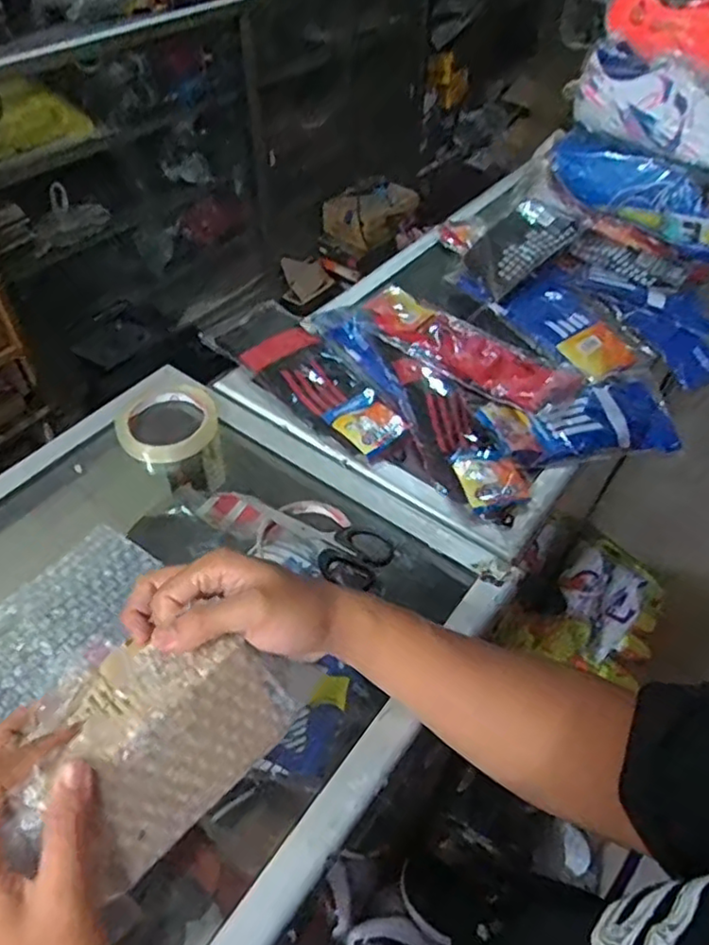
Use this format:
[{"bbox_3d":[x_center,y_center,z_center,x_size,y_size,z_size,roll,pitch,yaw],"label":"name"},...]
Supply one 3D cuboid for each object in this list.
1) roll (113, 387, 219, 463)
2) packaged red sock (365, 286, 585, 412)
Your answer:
[{"bbox_3d":[-0.188,-0.048,0.662,0.100,0.033,0.082,-16,51,-16],"label":"roll"},{"bbox_3d":[0.130,-0.144,0.742,0.246,0.019,0.102,31,52,14],"label":"packaged red sock"}]

